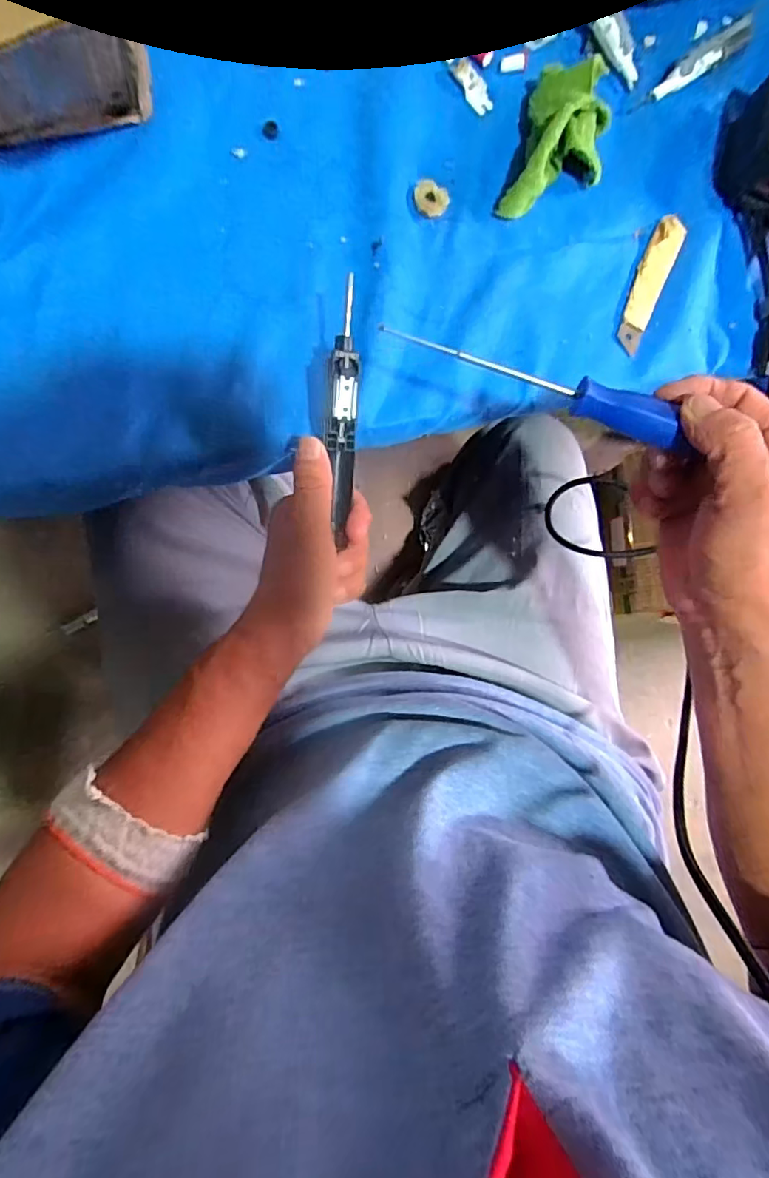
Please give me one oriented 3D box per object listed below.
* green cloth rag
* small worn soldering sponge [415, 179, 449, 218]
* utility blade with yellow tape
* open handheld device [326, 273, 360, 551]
[{"bbox_3d":[0.126,-0.307,0.378,0.061,0.043,0.092,16,84,-6],"label":"green cloth rag"},{"bbox_3d":[0.032,-0.273,0.380,0.025,0.006,0.025,32,83,-4],"label":"small worn soldering sponge"},{"bbox_3d":[0.194,-0.224,0.398,0.022,0.005,0.109,26,83,-5],"label":"utility blade with yellow tape"},{"bbox_3d":[-0.025,-0.102,0.325,0.017,0.010,0.144,0,109,-8],"label":"open handheld device"}]

